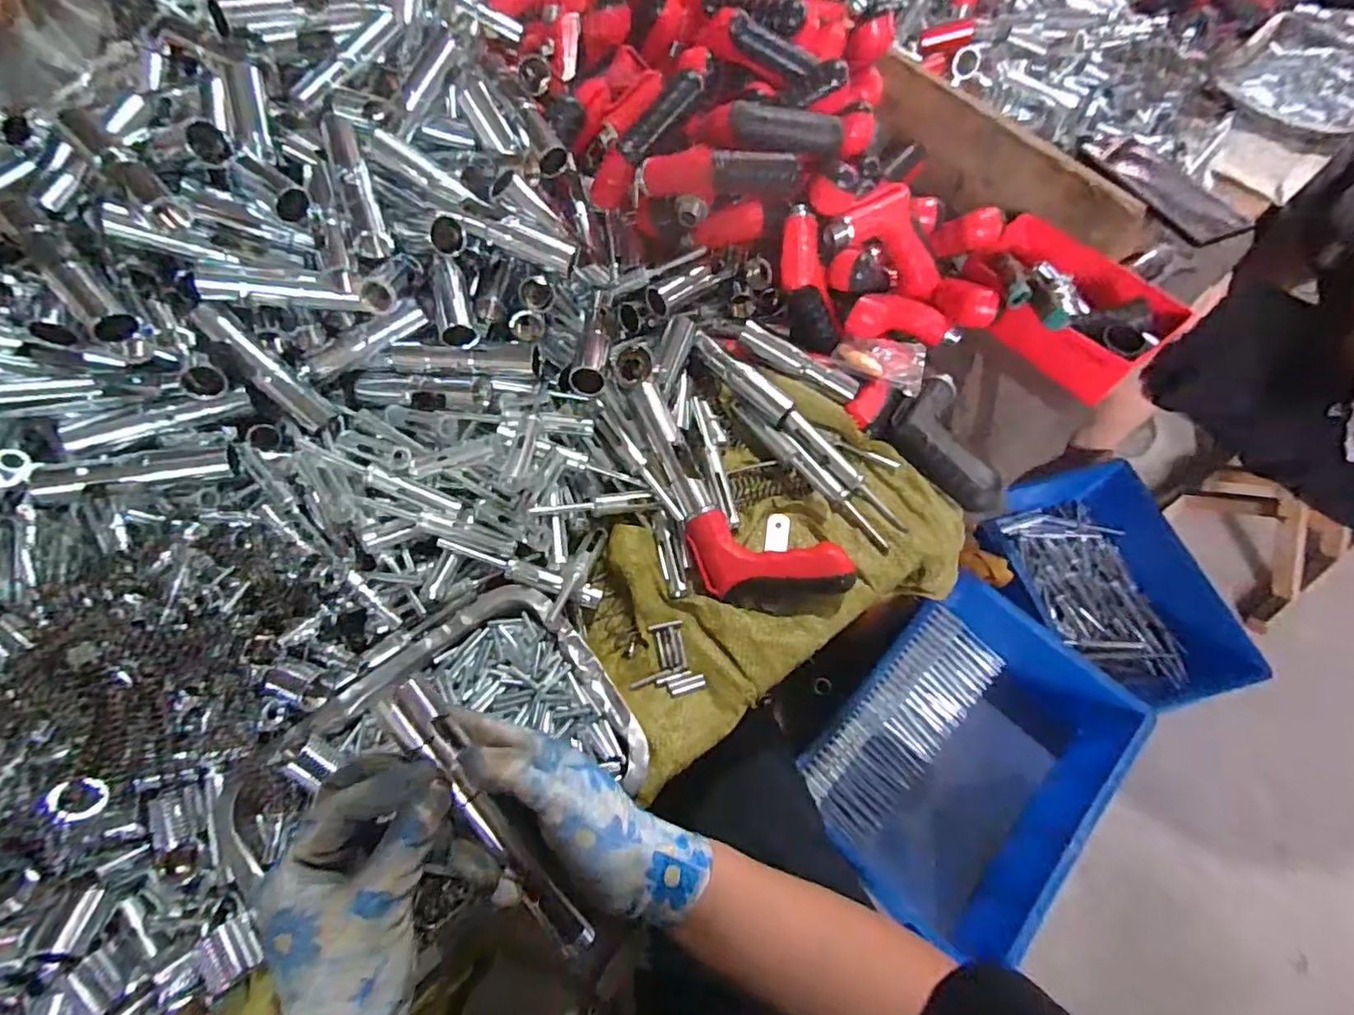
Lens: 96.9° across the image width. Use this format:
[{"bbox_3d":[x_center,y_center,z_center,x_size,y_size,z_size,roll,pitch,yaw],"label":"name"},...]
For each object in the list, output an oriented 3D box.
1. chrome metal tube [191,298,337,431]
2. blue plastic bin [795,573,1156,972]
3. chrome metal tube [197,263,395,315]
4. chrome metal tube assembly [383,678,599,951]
[{"bbox_3d":[-0.327,-0.110,0.476,0.027,0.024,0.120,-46,105,-20],"label":"chrome metal tube"},{"bbox_3d":[0.372,0.323,0.792,0.305,0.121,0.404,40,70,18],"label":"blue plastic bin"},{"bbox_3d":[-0.293,-0.167,0.463,0.162,0.034,0.029,8,63,4],"label":"chrome metal tube"},{"bbox_3d":[-0.100,0.168,0.322,0.020,0.016,0.171,-34,98,-16],"label":"chrome metal tube assembly"}]

